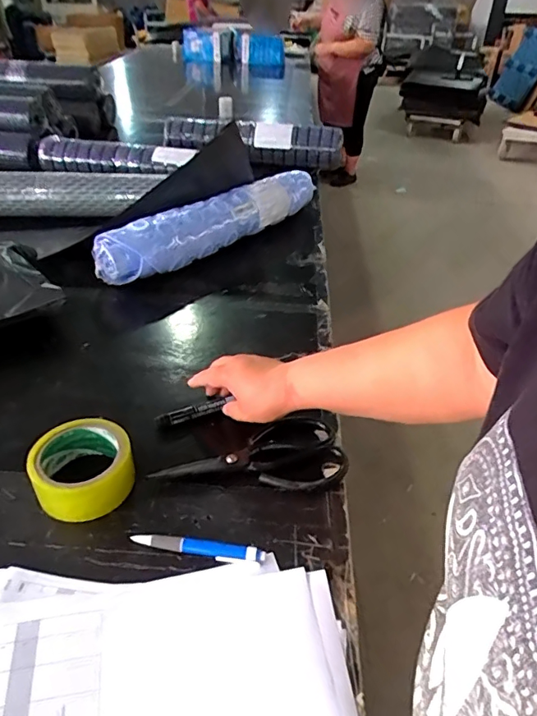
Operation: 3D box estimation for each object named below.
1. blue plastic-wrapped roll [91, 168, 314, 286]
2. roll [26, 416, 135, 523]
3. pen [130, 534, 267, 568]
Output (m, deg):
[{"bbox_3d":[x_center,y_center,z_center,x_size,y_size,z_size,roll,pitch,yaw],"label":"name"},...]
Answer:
[{"bbox_3d":[-0.090,-0.263,0.968,0.081,0.090,0.539,31,45,29],"label":"blue plastic-wrapped roll"},{"bbox_3d":[-0.191,0.112,0.514,0.093,0.047,0.097,3,38,-2],"label":"roll"},{"bbox_3d":[-0.065,0.176,0.467,0.124,0.011,0.015,9,39,5],"label":"pen"}]

